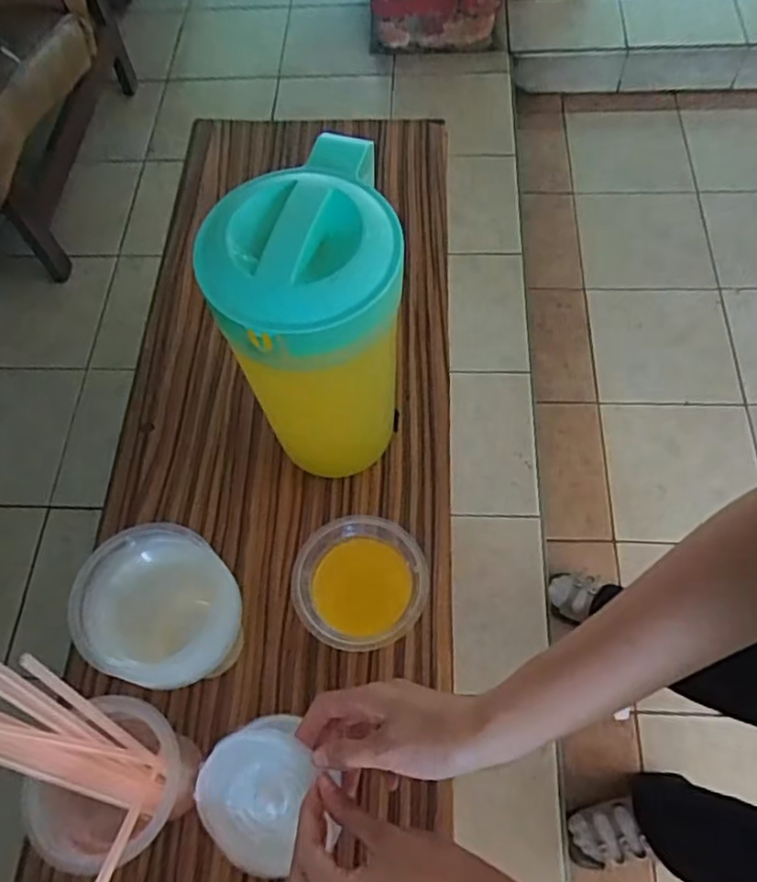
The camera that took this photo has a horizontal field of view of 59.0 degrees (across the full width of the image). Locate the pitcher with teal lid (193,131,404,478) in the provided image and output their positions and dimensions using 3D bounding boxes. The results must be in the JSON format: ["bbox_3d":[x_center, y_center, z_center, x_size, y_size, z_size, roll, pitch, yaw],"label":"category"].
[{"bbox_3d":[-0.044,-0.080,0.497,0.118,0.242,0.152,-2,63,2],"label":"pitcher with teal lid"}]

